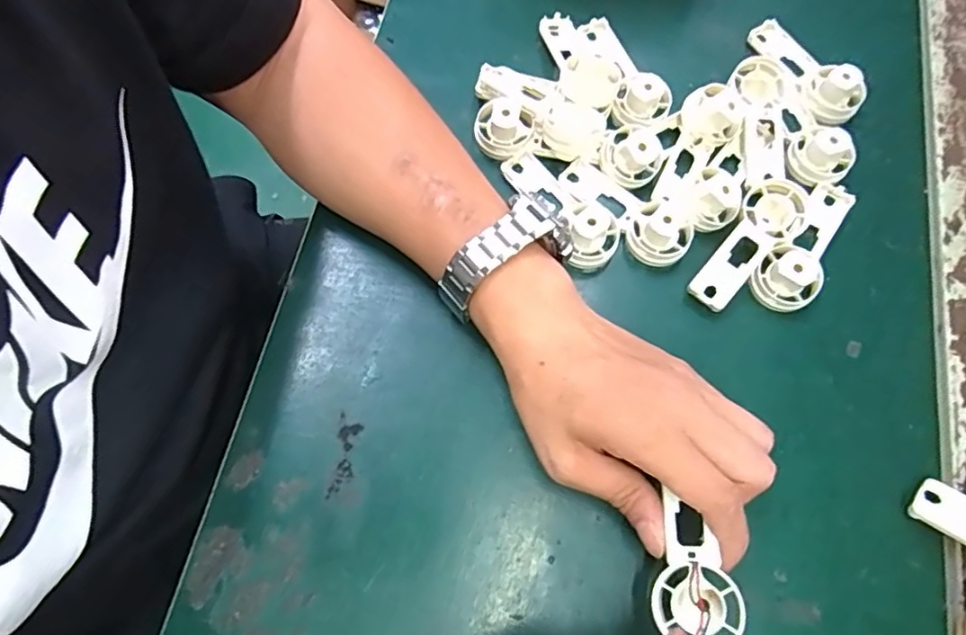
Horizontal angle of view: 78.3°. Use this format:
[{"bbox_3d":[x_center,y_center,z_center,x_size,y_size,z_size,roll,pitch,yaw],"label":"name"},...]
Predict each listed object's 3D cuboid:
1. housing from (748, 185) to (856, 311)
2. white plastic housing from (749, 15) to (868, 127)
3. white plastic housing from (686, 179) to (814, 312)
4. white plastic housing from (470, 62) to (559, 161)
[{"bbox_3d":[0.207,-0.045,0.374,0.037,0.027,0.095,39,74,13],"label":"housing"},{"bbox_3d":[0.226,-0.177,0.414,0.033,0.026,0.091,-27,72,-10],"label":"white plastic housing"},{"bbox_3d":[0.163,-0.046,0.371,0.091,0.026,0.038,-43,76,-14],"label":"white plastic housing"},{"bbox_3d":[0.017,-0.138,0.399,0.052,0.026,0.061,14,71,5],"label":"white plastic housing"}]

